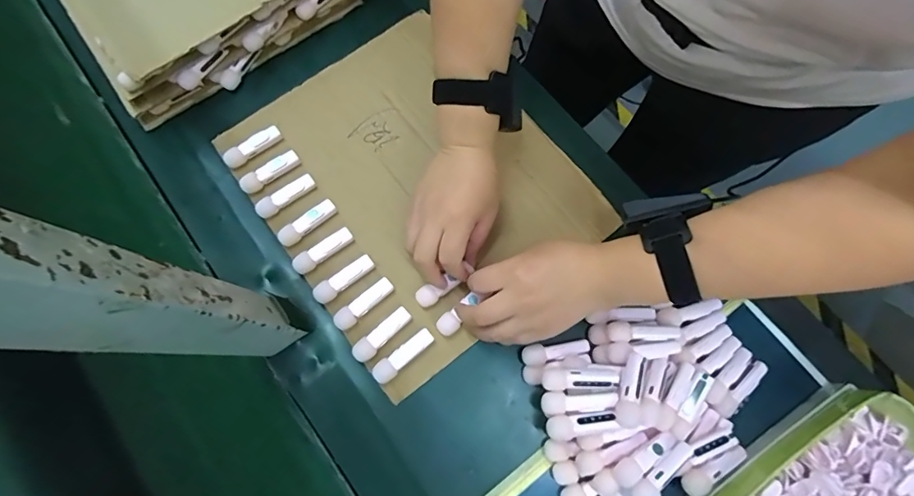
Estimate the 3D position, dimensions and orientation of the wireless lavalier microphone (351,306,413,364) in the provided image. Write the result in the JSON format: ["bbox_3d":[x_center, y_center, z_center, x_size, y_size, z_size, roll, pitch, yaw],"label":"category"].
[{"bbox_3d":[-0.072,0.082,0.444,0.064,0.014,0.019,-44,78,-8],"label":"wireless lavalier microphone"}]

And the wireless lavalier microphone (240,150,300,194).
[{"bbox_3d":[-0.198,-0.081,0.489,0.065,0.014,0.015,-36,77,-6],"label":"wireless lavalier microphone"}]

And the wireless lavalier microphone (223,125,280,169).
[{"bbox_3d":[-0.220,-0.109,0.498,0.064,0.016,0.015,-42,77,-8],"label":"wireless lavalier microphone"}]

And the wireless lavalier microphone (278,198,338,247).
[{"bbox_3d":[-0.153,-0.026,0.474,0.064,0.016,0.018,-39,77,-7],"label":"wireless lavalier microphone"}]

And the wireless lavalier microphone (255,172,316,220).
[{"bbox_3d":[-0.180,-0.055,0.485,0.065,0.014,0.019,-40,77,-7],"label":"wireless lavalier microphone"}]

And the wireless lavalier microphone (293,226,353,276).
[{"bbox_3d":[-0.135,0.003,0.468,0.064,0.015,0.017,-37,77,-7],"label":"wireless lavalier microphone"}]

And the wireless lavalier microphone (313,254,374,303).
[{"bbox_3d":[-0.112,0.030,0.458,0.064,0.016,0.017,-39,77,-7],"label":"wireless lavalier microphone"}]

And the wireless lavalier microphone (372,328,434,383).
[{"bbox_3d":[-0.051,0.101,0.436,0.064,0.011,0.018,-41,77,-7],"label":"wireless lavalier microphone"}]

